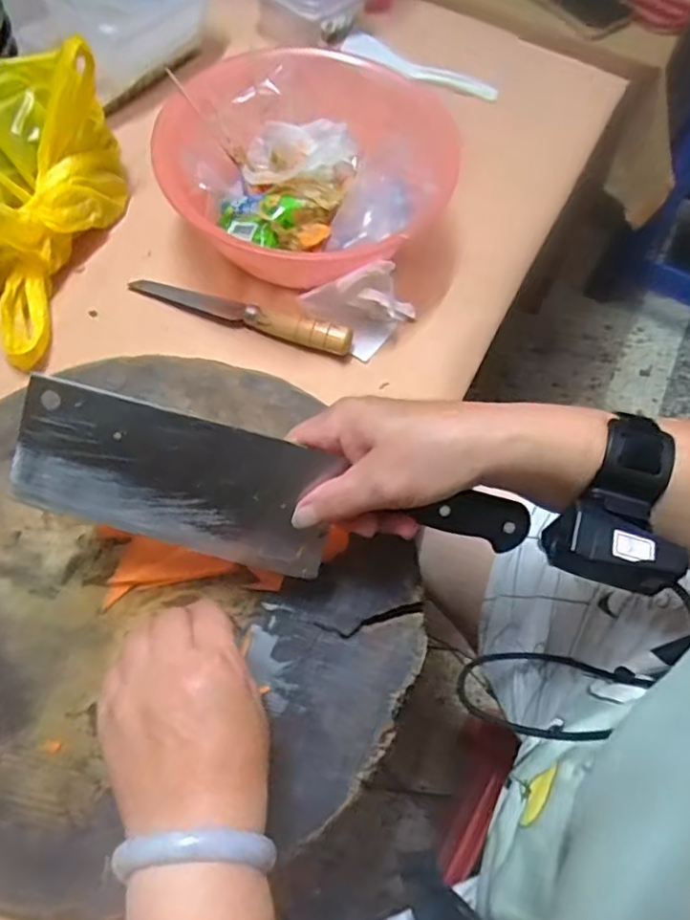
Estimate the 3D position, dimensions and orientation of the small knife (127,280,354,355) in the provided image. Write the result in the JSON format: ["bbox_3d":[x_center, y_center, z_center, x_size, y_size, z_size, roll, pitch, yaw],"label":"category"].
[{"bbox_3d":[-0.093,-0.131,0.540,0.205,0.023,0.023,20,65,7],"label":"small knife"}]

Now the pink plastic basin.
[{"bbox_3d":[-0.031,-0.250,0.560,0.241,0.095,0.229,1,64,-2],"label":"pink plastic basin"}]

